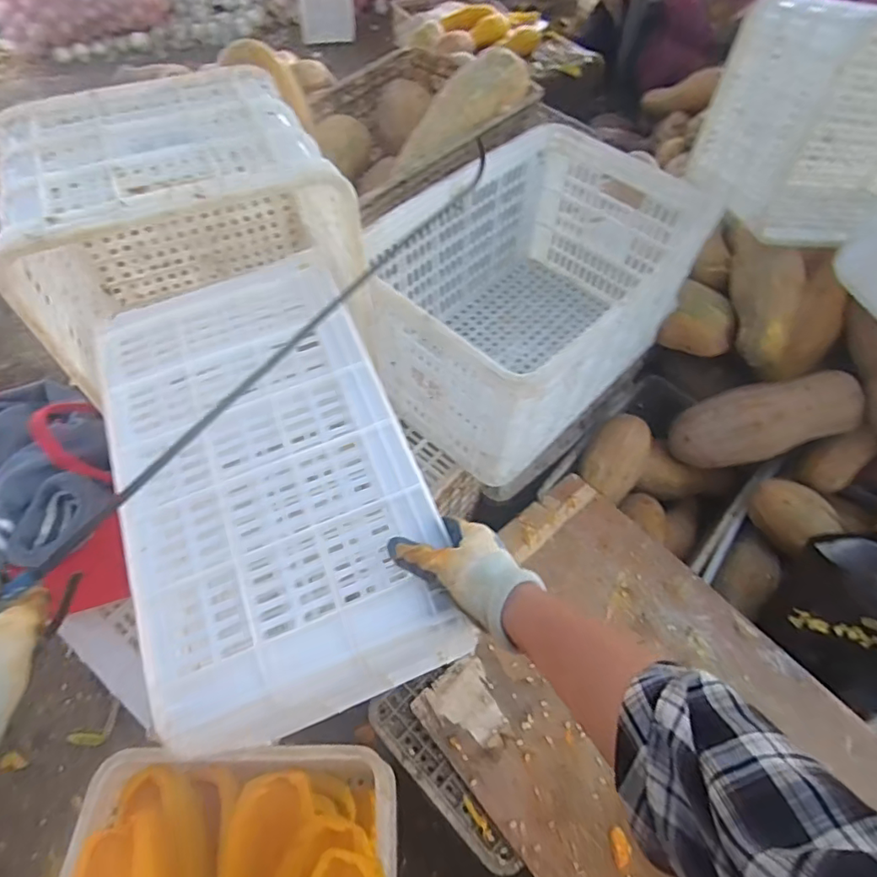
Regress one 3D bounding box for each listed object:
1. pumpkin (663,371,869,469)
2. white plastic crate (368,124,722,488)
[{"bbox_3d":[0.676,-0.037,1.131,0.148,0.366,0.112,37,51,-29],"label":"pumpkin"},{"bbox_3d":[0.140,-0.232,0.908,0.362,0.290,0.522,38,63,21],"label":"white plastic crate"}]

